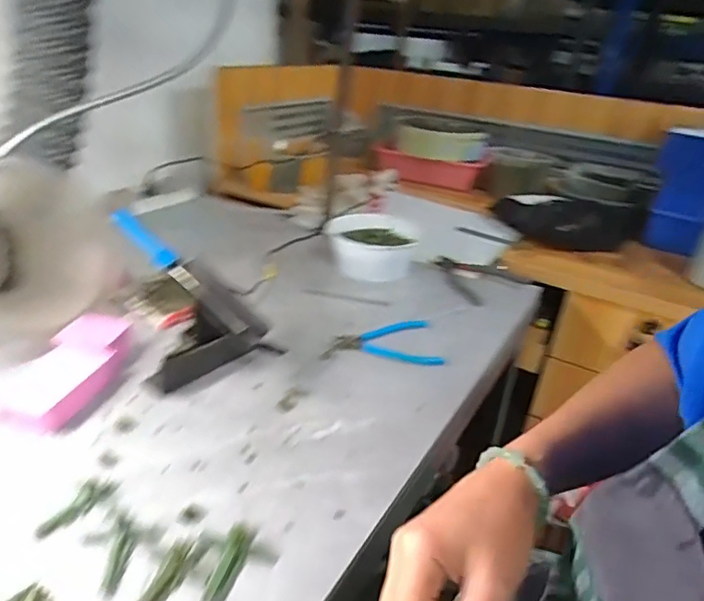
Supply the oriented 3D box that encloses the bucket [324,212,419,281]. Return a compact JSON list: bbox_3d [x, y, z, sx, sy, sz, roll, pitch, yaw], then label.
[{"bbox_3d":[0.035,-0.097,0.925,0.164,0.070,0.173,4,28,-2],"label":"bucket"}]

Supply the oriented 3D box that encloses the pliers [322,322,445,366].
[{"bbox_3d":[0.038,0.056,0.697,0.157,0.010,0.101,0,28,-9],"label":"pliers"}]

